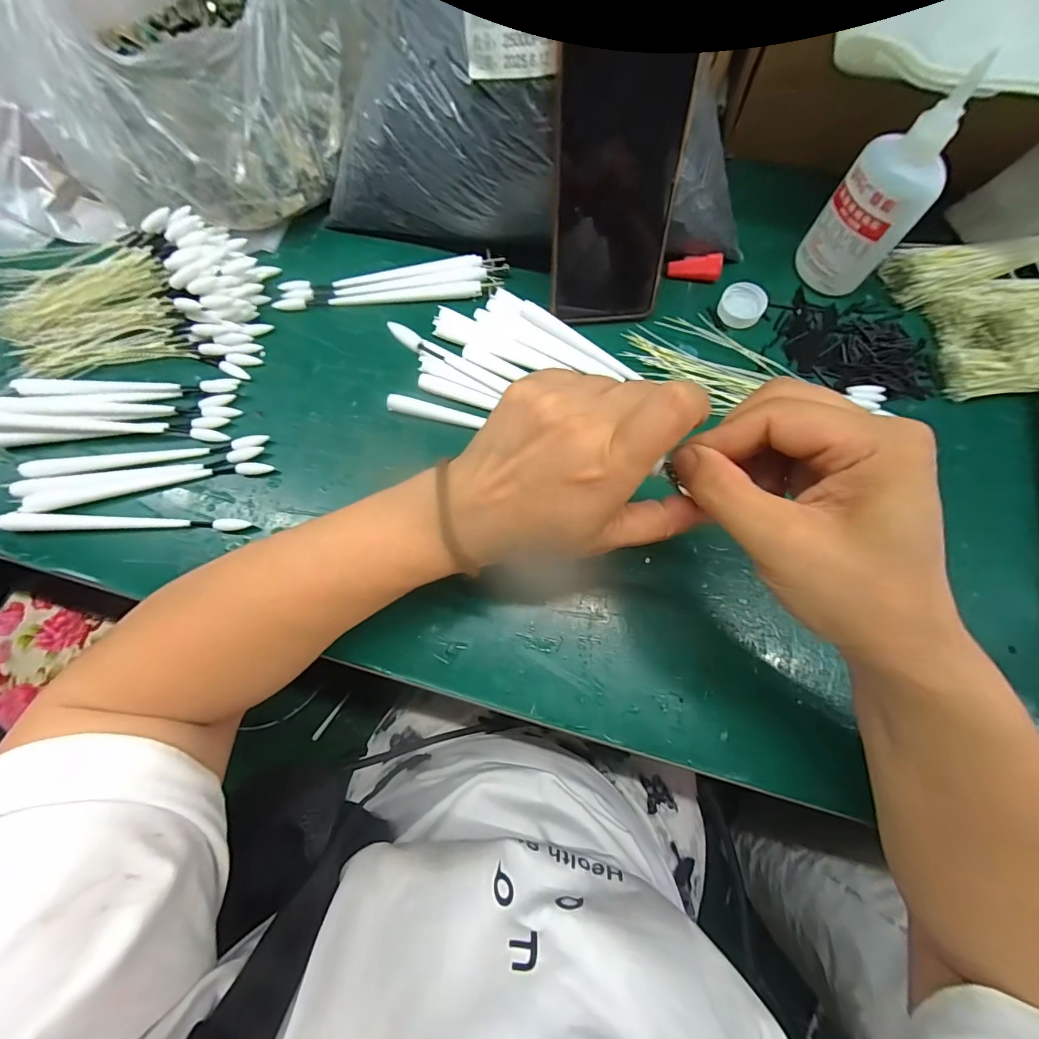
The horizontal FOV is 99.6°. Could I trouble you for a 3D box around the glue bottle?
[{"bbox_3d":[0.241,-0.213,0.297,0.048,0.117,0.041,14,73,5],"label":"glue bottle"}]

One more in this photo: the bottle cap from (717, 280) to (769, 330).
[{"bbox_3d":[0.171,-0.164,0.337,0.033,0.016,0.030,0,73,1],"label":"bottle cap"}]

